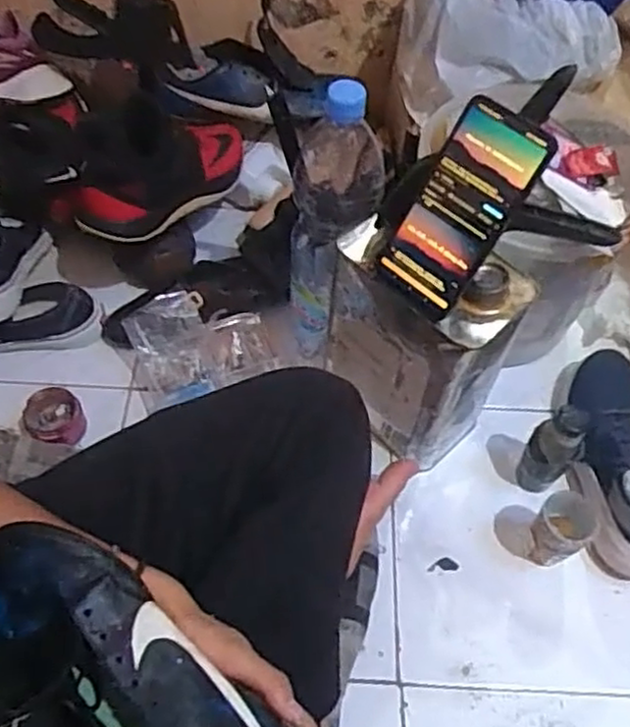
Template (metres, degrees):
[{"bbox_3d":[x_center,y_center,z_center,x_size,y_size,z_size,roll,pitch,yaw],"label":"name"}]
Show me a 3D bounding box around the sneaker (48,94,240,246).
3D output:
[{"bbox_3d":[-0.171,-0.239,0.806,0.098,0.134,0.268,33,61,17],"label":"sneaker"}]

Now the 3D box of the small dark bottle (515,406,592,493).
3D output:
[{"bbox_3d":[0.237,0.091,0.717,0.047,0.121,0.040,34,61,18],"label":"small dark bottle"}]

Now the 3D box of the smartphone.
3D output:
[{"bbox_3d":[0.116,-0.120,0.572,0.076,0.168,0.011,42,28,22],"label":"smartphone"}]

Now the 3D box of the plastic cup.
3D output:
[{"bbox_3d":[0.235,0.162,0.686,0.047,0.077,0.056,39,63,20],"label":"plastic cup"}]

